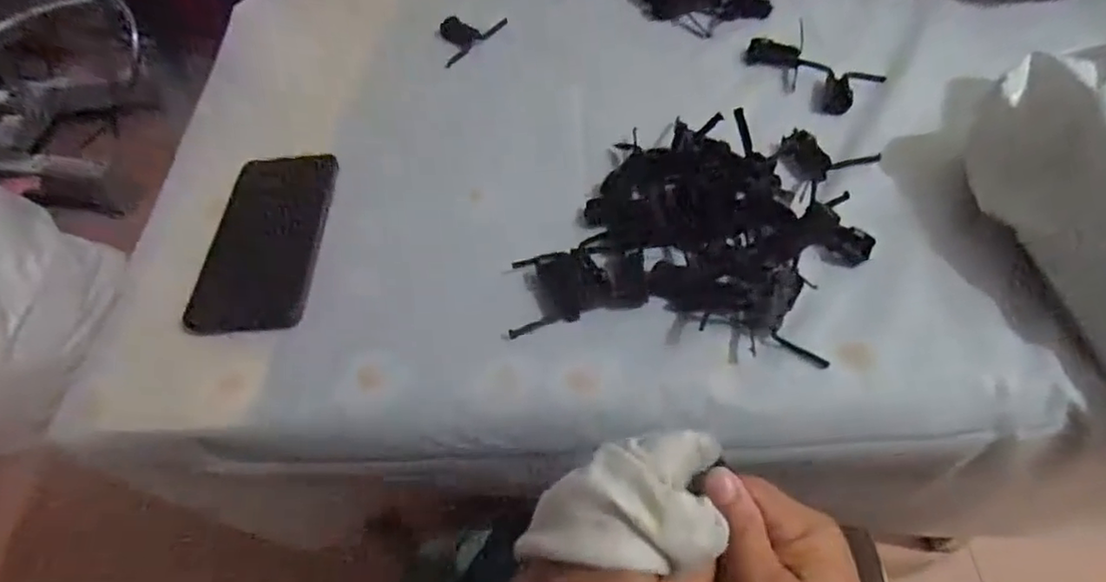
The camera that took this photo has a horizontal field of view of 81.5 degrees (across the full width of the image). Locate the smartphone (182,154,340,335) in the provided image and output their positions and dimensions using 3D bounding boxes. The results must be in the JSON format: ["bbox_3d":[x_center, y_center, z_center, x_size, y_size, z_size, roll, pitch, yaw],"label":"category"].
[{"bbox_3d":[-0.212,-0.042,0.480,0.076,0.015,0.177,-5,53,2],"label":"smartphone"}]

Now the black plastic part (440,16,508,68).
[{"bbox_3d":[-0.091,-0.254,0.631,0.052,0.008,0.083,32,62,26],"label":"black plastic part"}]

